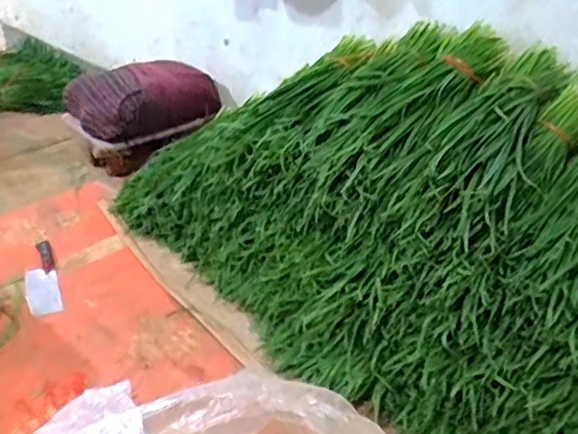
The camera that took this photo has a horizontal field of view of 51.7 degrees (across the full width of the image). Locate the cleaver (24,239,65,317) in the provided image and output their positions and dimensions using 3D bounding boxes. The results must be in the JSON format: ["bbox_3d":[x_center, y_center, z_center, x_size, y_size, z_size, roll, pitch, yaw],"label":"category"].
[{"bbox_3d":[-0.577,0.139,1.388,0.072,0.012,0.265,-9,35,-24],"label":"cleaver"}]

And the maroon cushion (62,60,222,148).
[{"bbox_3d":[-0.440,-0.362,1.815,0.418,0.173,0.255,-18,36,-33],"label":"maroon cushion"}]

